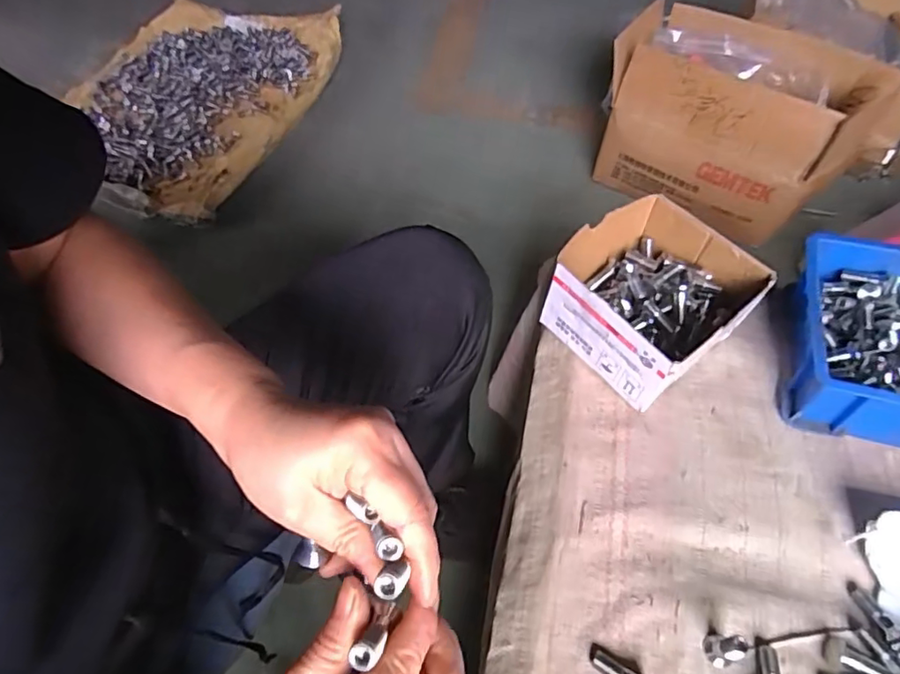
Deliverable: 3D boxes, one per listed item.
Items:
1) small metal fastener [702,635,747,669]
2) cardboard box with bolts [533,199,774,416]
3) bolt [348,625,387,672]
[{"bbox_3d":[0.181,0.205,0.372,0.014,0.032,0.018,-11,56,-8],"label":"small metal fastener"},{"bbox_3d":[0.177,-0.036,0.511,0.145,0.083,0.141,-33,62,-22],"label":"cardboard box with bolts"},{"bbox_3d":[-0.033,0.127,0.234,0.009,0.023,0.008,18,94,12],"label":"bolt"}]

